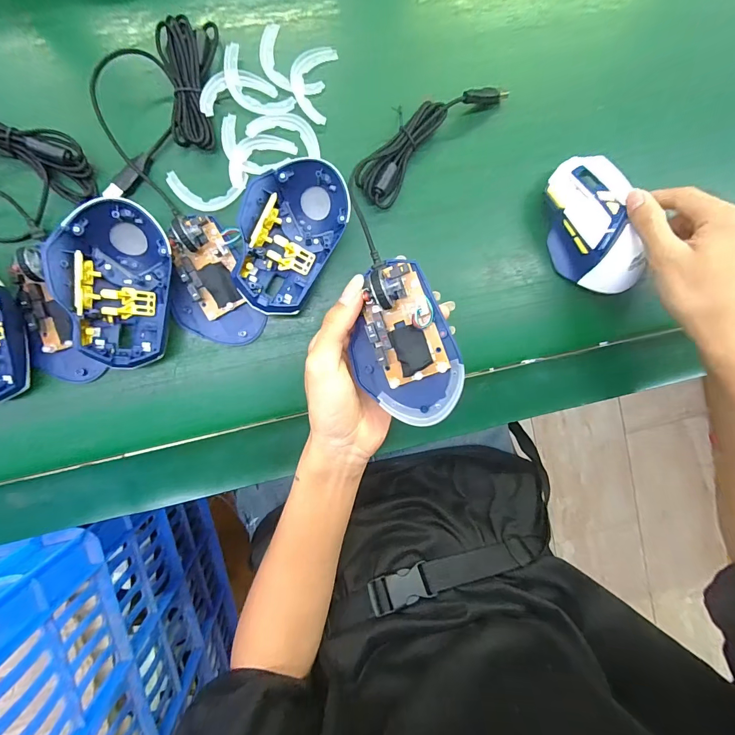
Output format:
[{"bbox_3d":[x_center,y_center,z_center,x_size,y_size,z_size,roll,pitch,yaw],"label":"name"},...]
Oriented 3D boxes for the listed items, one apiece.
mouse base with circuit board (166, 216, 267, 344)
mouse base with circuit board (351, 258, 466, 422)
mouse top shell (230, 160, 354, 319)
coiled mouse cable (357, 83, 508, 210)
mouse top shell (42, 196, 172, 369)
[{"bbox_3d":[-0.130,-0.071,0.297,0.067,0.030,0.109,-16,96,-6],"label":"mouse base with circuit board"},{"bbox_3d":[0.018,-0.011,0.252,0.073,0.031,0.110,-21,93,24],"label":"mouse base with circuit board"},{"bbox_3d":[-0.065,-0.105,0.299,0.071,0.037,0.119,29,90,-8],"label":"mouse top shell"},{"bbox_3d":[0.052,-0.199,0.316,0.147,0.020,0.040,-44,97,-2],"label":"coiled mouse cable"},{"bbox_3d":[-0.190,-0.062,0.281,0.067,0.049,0.117,7,93,-7],"label":"mouse top shell"}]

